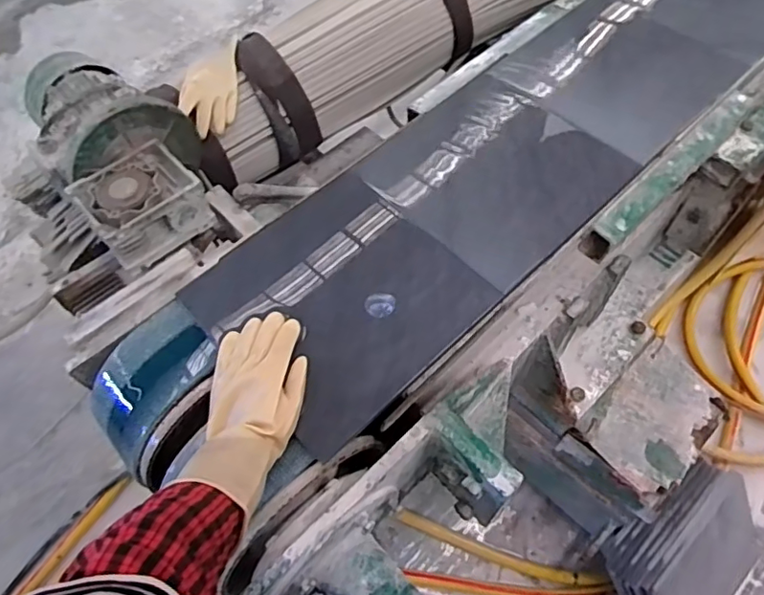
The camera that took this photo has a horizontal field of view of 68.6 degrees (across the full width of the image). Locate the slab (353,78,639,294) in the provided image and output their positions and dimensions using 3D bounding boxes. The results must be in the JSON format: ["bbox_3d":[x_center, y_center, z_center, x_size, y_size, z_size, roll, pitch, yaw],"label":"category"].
[{"bbox_3d":[0.170,-0.189,0.840,0.308,0.016,0.304,-40,64,-17],"label":"slab"}]

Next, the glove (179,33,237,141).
[{"bbox_3d":[-0.325,-0.402,1.065,0.104,0.039,0.219,-4,60,0],"label":"glove"}]

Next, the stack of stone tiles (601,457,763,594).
[{"bbox_3d":[0.630,0.538,1.149,0.361,0.377,0.087,-41,28,-19],"label":"stack of stone tiles"}]

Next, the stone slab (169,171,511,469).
[{"bbox_3d":[-0.052,-0.003,0.718,0.301,0.019,0.293,-39,67,-21],"label":"stone slab"}]

